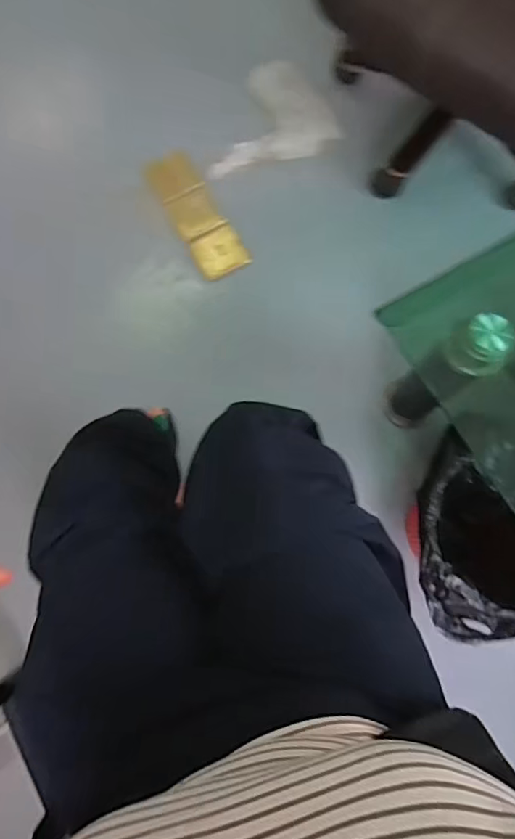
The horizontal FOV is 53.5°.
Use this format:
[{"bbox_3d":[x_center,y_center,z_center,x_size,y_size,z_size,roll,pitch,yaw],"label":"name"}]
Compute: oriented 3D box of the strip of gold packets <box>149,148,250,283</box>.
[{"bbox_3d":[-0.134,-0.456,1.162,0.113,0.019,0.279,-38,113,-8],"label":"strip of gold packets"}]

